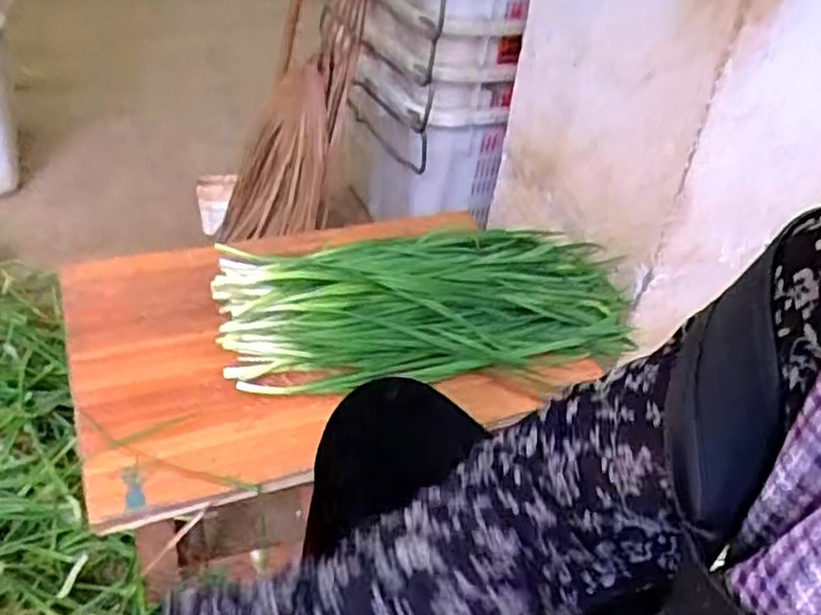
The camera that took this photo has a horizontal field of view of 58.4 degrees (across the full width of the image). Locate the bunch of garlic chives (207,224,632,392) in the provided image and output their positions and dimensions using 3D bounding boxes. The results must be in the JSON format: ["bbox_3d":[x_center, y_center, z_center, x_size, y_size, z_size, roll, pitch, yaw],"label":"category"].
[{"bbox_3d":[0.037,-0.022,0.848,0.499,0.091,0.233,-6,39,-17],"label":"bunch of garlic chives"}]

